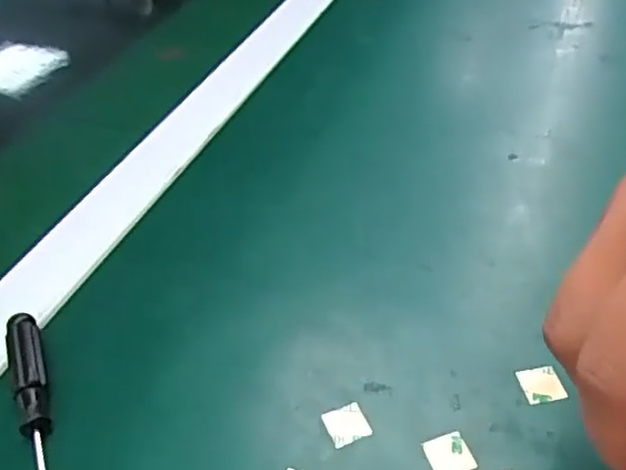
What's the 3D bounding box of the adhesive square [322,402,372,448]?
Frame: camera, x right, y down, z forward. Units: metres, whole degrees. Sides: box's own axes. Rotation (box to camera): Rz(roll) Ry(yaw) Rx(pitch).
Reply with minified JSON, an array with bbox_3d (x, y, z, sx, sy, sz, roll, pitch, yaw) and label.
[{"bbox_3d":[0.013,0.072,0.247,0.015,0.004,0.016,-19,44,-14],"label":"adhesive square"}]

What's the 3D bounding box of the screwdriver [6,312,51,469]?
[{"bbox_3d":[-0.105,0.079,0.244,0.013,0.013,0.130,-20,44,-15],"label":"screwdriver"}]

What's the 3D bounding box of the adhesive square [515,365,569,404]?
[{"bbox_3d":[0.090,0.059,0.254,0.016,0.004,0.016,-9,43,-3],"label":"adhesive square"}]

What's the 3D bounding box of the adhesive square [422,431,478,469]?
[{"bbox_3d":[0.050,0.079,0.234,0.016,0.004,0.016,-15,43,-10],"label":"adhesive square"}]

